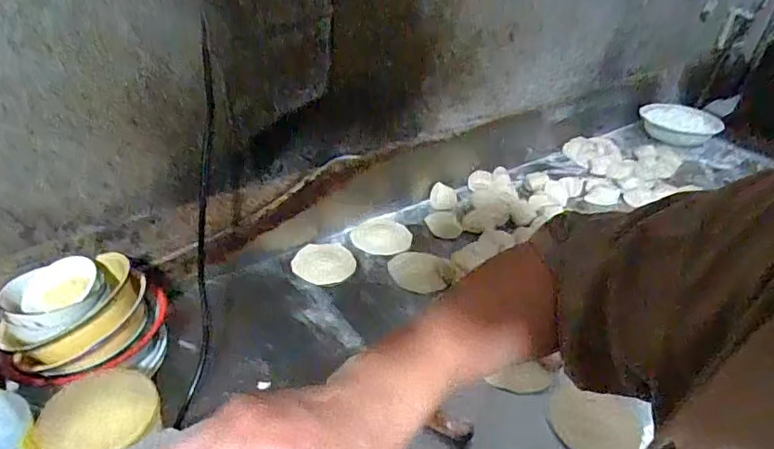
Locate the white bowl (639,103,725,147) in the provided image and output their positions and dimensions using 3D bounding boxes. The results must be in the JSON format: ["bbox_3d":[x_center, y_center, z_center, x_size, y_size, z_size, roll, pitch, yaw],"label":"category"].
[{"bbox_3d":[0.804,-0.276,1.457,0.189,0.055,0.197,2,35,-2],"label":"white bowl"}]

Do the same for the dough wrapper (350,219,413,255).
[{"bbox_3d":[-0.011,0.023,1.024,0.112,0.010,0.098,-18,45,-27],"label":"dough wrapper"}]

